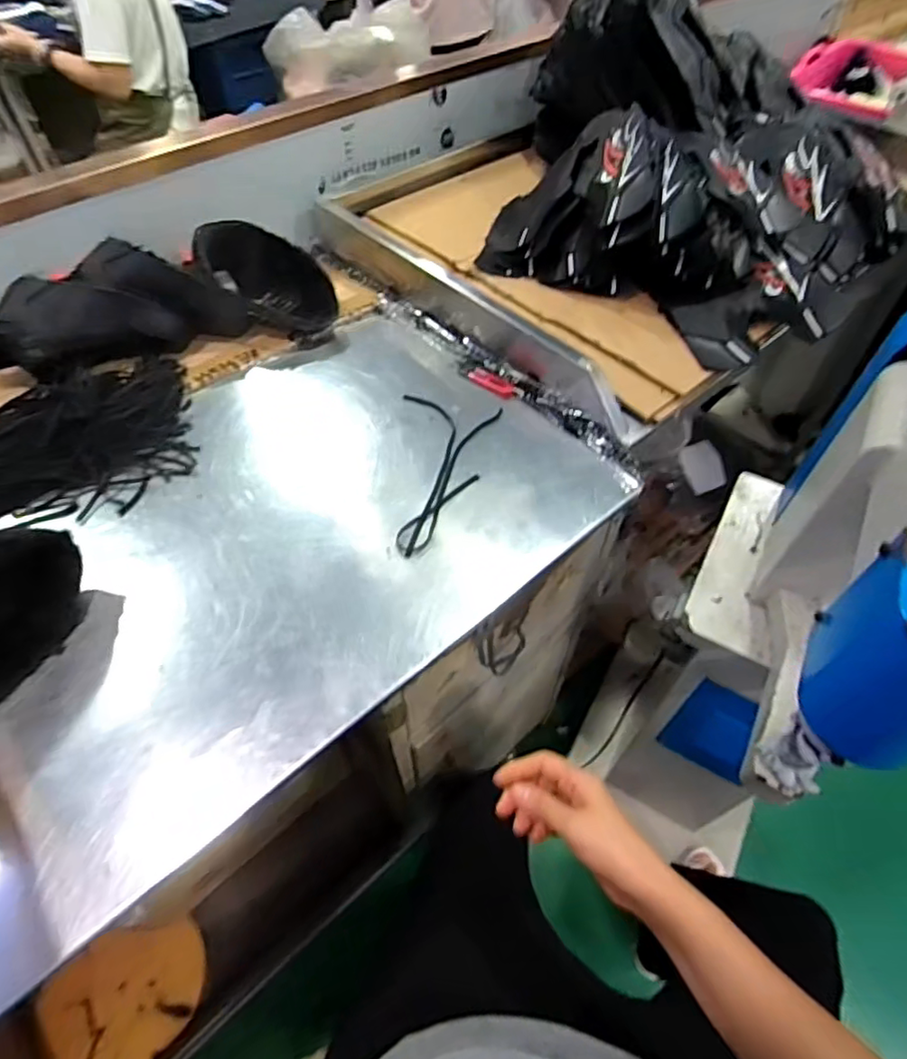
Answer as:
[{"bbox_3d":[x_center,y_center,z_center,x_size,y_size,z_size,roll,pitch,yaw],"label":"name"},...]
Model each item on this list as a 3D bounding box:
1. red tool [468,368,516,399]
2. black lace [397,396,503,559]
[{"bbox_3d":[0.051,-0.191,0.790,0.070,0.007,0.026,33,60,23],"label":"red tool"},{"bbox_3d":[-0.025,-0.069,0.701,0.119,0.006,0.236,10,53,9],"label":"black lace"}]

